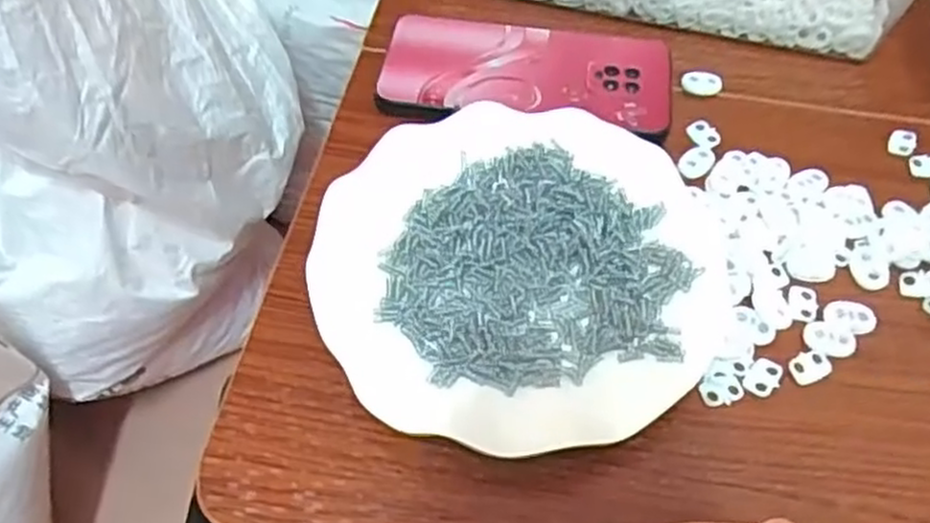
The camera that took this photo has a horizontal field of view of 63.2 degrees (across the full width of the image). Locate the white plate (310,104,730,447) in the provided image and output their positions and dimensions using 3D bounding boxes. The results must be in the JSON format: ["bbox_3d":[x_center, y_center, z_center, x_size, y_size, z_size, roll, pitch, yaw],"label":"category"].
[{"bbox_3d":[0.024,0.004,0.355,0.182,0.024,0.180,0,56,-1],"label":"white plate"}]

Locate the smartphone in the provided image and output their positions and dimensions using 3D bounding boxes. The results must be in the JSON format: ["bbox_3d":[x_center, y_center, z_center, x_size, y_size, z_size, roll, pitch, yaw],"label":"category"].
[{"bbox_3d":[0.035,-0.110,0.439,0.165,0.007,0.081,5,56,3],"label":"smartphone"}]

